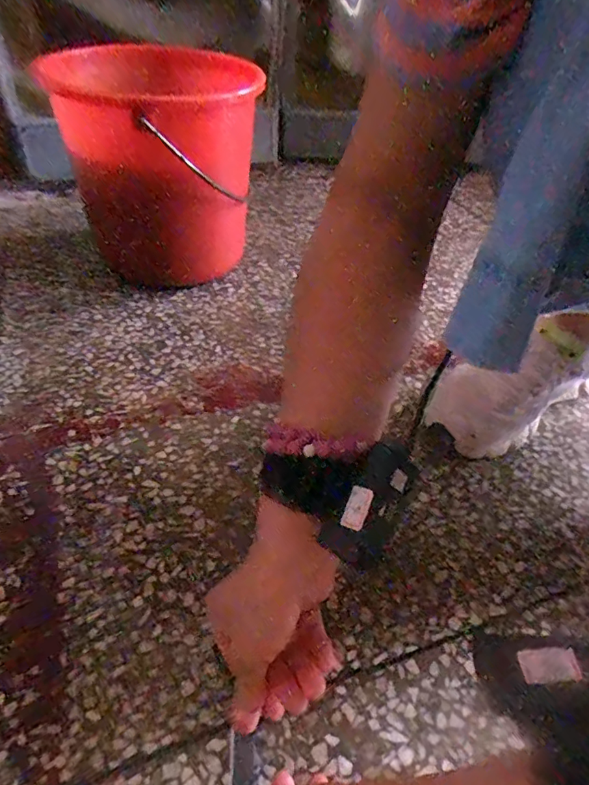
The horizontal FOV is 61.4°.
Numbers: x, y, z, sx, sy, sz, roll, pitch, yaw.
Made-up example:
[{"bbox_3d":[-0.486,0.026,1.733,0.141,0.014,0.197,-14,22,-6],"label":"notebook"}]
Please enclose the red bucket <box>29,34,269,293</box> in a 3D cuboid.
[{"bbox_3d":[-0.174,-0.310,0.708,0.242,0.277,0.242,3,44,-3],"label":"red bucket"}]

